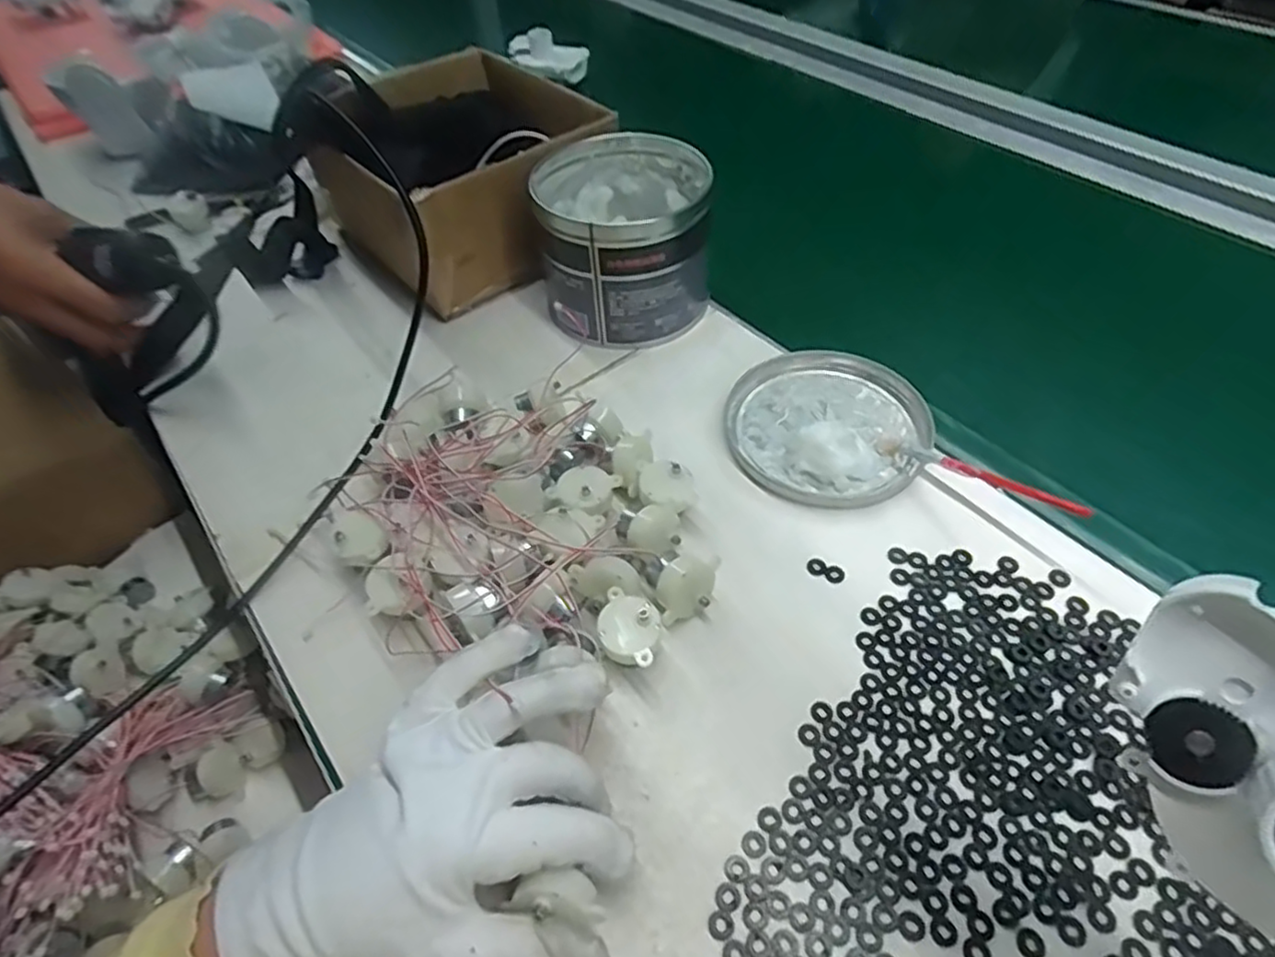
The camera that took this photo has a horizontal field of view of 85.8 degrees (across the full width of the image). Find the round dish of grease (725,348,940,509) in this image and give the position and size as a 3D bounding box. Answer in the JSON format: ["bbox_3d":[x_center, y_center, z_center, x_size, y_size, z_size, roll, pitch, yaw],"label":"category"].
[{"bbox_3d":[0.126,-0.041,0.453,0.126,0.022,0.129,5,51,8],"label":"round dish of grease"}]

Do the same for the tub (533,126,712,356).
[{"bbox_3d":[-0.010,-0.181,0.525,0.125,0.102,0.137,-7,50,-2],"label":"tub"}]

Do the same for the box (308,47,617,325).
[{"bbox_3d":[-0.142,-0.255,0.578,0.185,0.114,0.203,-36,57,-24],"label":"box"}]

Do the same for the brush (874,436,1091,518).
[{"bbox_3d":[0.197,-0.003,0.399,0.013,0.013,0.121,-36,40,-24],"label":"brush"}]

